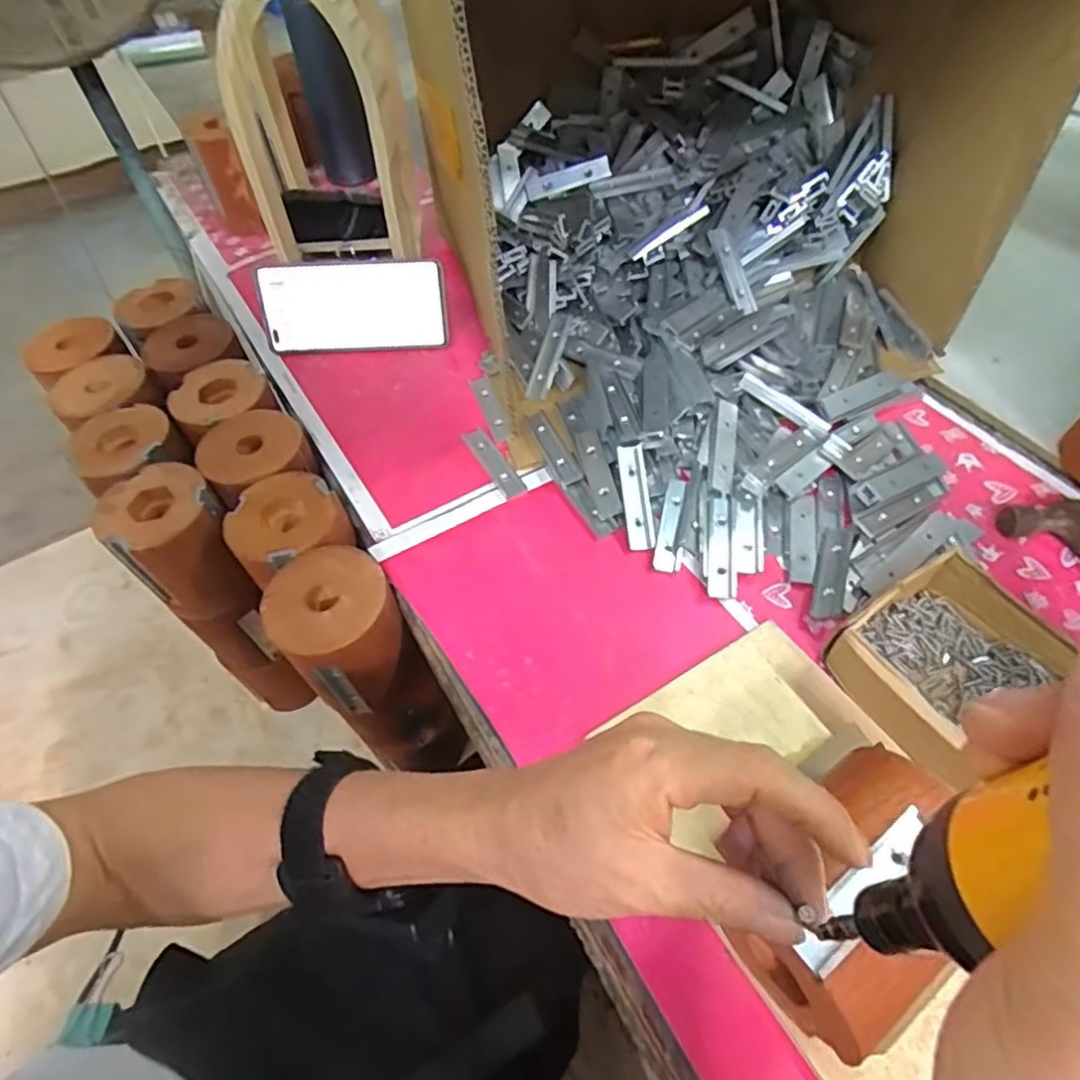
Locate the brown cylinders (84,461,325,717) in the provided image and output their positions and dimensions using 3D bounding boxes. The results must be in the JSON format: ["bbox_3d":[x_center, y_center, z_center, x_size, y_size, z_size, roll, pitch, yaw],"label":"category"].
[{"bbox_3d":[-0.266,0.055,0.557,0.076,0.250,0.091,-39,60,-22],"label":"brown cylinders"}]

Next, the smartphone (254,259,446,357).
[{"bbox_3d":[-0.167,-0.208,0.587,0.161,0.076,0.011,-3,32,-1],"label":"smartphone"}]

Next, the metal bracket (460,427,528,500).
[{"bbox_3d":[-0.036,-0.061,0.512,0.019,0.005,0.073,-31,62,-12],"label":"metal bracket"}]

